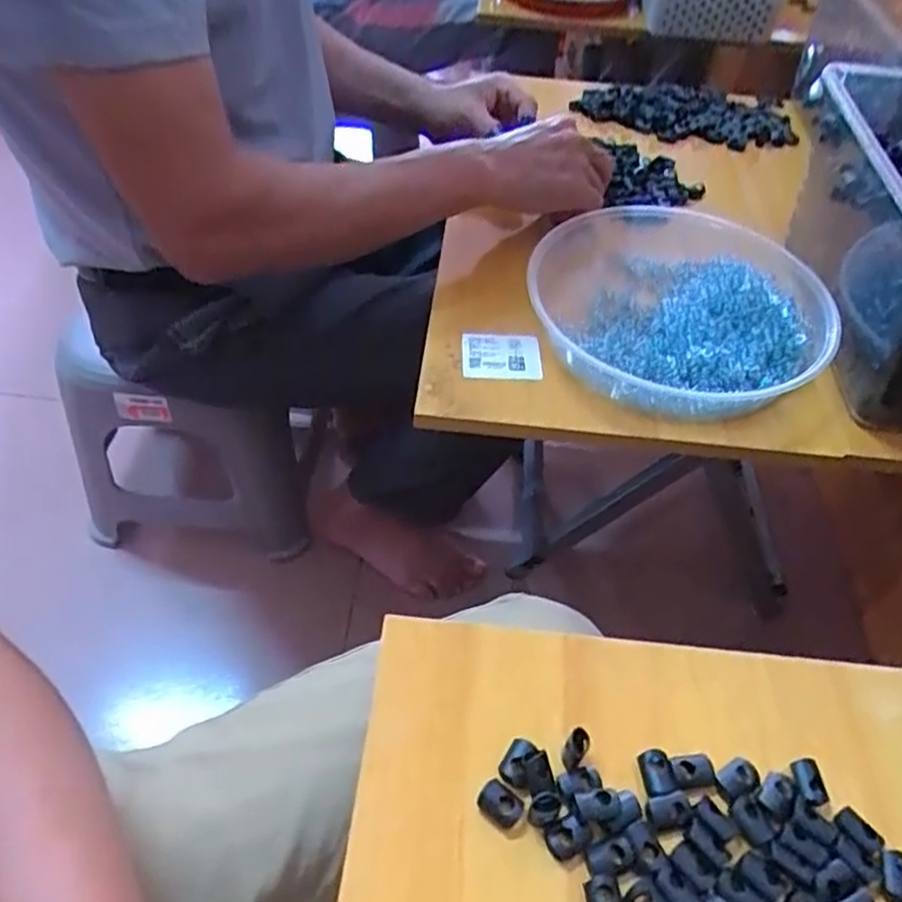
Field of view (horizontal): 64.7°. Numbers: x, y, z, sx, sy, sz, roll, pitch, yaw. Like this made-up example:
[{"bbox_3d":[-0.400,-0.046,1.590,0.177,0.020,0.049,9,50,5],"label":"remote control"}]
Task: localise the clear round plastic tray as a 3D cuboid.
[{"bbox_3d":[0.177,-0.125,0.574,0.219,0.055,0.233,2,49,-2],"label":"clear round plastic tray"}]

